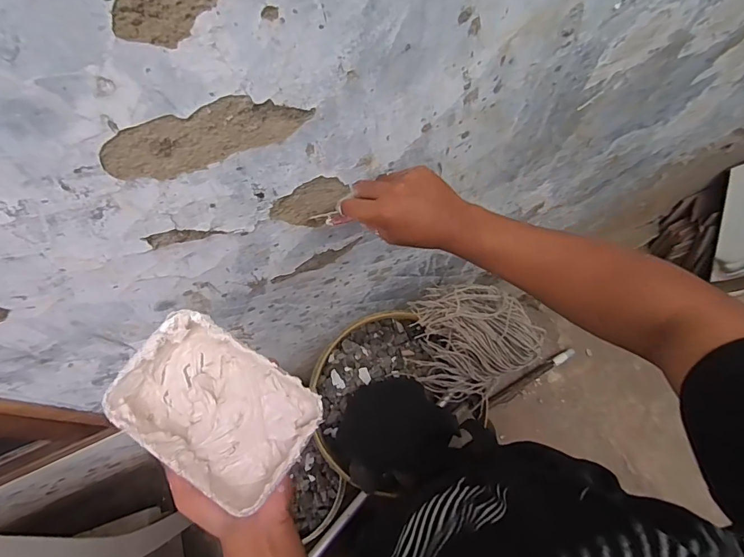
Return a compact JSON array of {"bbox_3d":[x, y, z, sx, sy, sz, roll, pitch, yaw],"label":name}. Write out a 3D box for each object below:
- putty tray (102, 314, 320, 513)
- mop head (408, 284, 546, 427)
[{"bbox_3d":[-0.137,0.114,0.387,0.167,0.045,0.111,29,72,14],"label":"putty tray"},{"bbox_3d":[0.156,0.101,0.736,0.214,0.091,0.195,-1,67,3],"label":"mop head"}]

